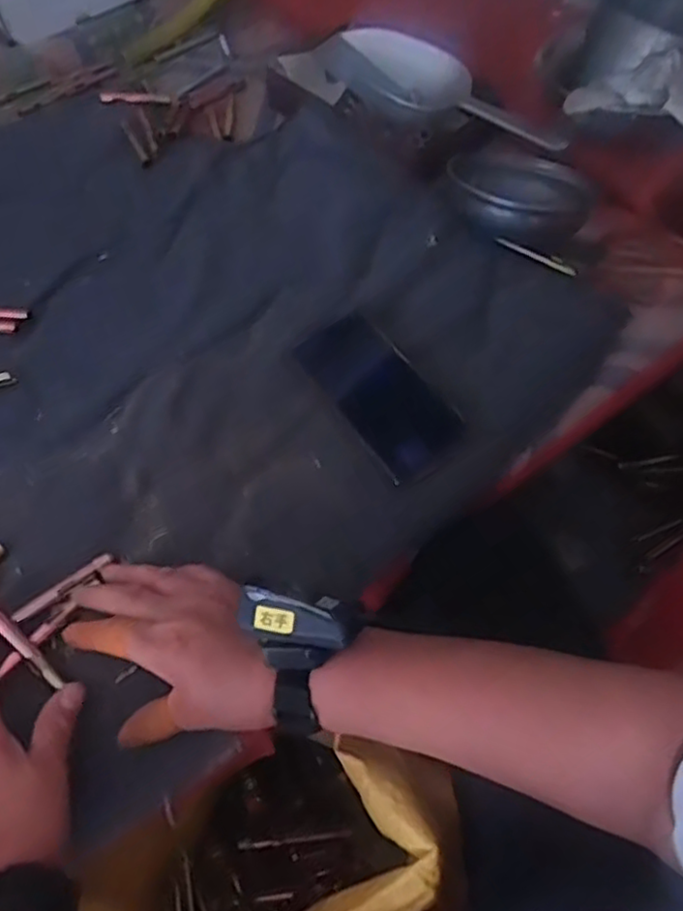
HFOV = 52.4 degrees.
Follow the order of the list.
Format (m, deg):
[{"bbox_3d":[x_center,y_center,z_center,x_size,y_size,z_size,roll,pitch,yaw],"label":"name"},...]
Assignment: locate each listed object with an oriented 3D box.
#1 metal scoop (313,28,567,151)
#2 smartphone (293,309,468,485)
[{"bbox_3d":[0.111,-0.410,0.766,0.311,0.041,0.059,30,62,20],"label":"metal scoop"},{"bbox_3d":[0.028,-0.056,0.565,0.072,0.012,0.154,-32,63,-18],"label":"smartphone"}]

